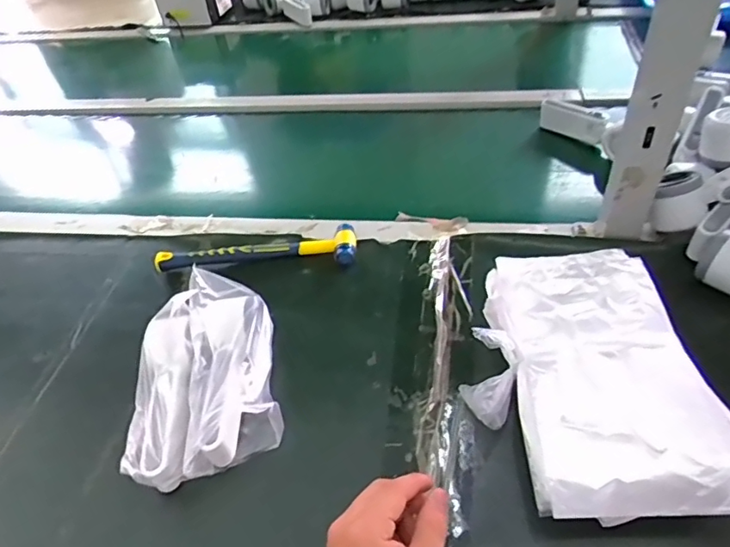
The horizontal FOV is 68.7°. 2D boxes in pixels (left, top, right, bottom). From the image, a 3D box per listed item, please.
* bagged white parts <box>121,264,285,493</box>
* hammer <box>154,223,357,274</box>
[{"bbox_3d":[-0.147,0.093,0.501,0.123,0.077,0.183,-11,46,-3],"label":"bagged white parts"},{"bbox_3d":[-0.132,-0.030,0.660,0.243,0.022,0.061,-3,46,4],"label":"hammer"}]

